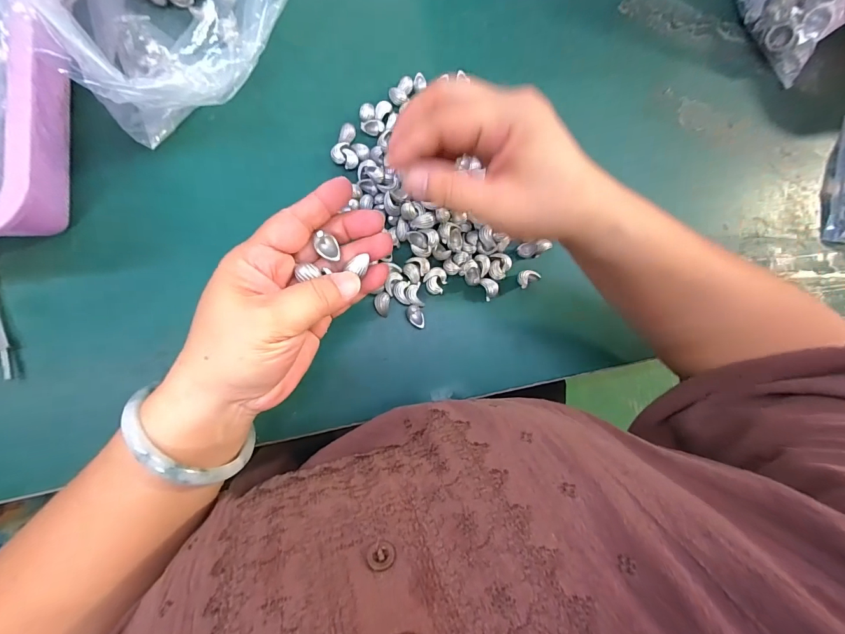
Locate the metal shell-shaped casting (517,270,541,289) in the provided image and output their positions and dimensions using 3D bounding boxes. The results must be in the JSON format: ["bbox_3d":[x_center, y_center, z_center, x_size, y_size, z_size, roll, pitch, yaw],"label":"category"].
[{"bbox_3d":[0.091,-0.035,0.330,0.020,0.010,0.014,-34,90,-10],"label":"metal shell-shaped casting"}]

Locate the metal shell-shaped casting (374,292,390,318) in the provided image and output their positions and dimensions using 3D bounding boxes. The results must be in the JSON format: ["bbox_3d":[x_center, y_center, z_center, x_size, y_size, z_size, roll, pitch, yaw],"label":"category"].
[{"bbox_3d":[-0.033,-0.011,0.311,0.012,0.005,0.019,9,84,-7],"label":"metal shell-shaped casting"}]

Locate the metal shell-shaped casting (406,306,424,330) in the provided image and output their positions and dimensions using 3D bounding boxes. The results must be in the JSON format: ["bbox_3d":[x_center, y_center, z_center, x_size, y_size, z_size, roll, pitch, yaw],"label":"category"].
[{"bbox_3d":[-0.005,0.000,0.315,0.012,0.006,0.020,-30,90,-10],"label":"metal shell-shaped casting"}]

